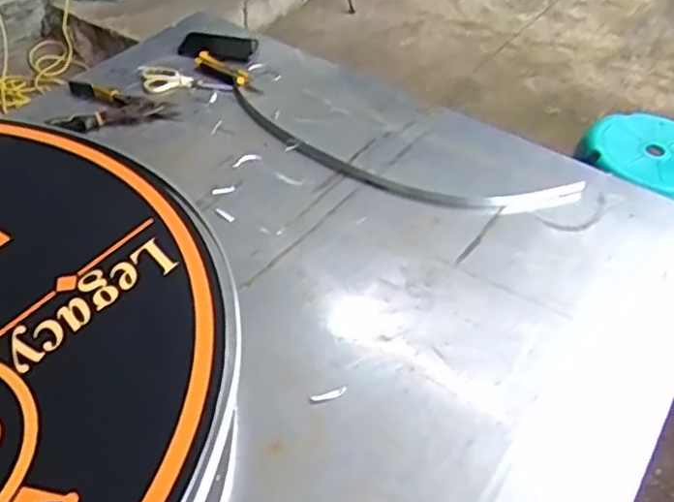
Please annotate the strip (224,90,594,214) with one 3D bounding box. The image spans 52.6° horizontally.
[{"bbox_3d":[0.071,-0.160,1.242,0.711,0.031,0.165,21,46,18],"label":"strip"}]

